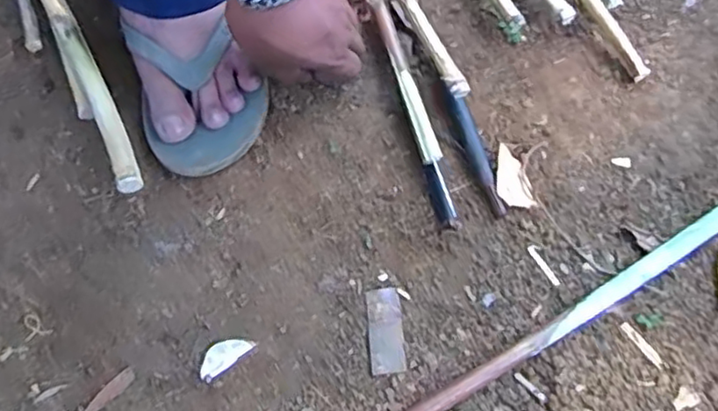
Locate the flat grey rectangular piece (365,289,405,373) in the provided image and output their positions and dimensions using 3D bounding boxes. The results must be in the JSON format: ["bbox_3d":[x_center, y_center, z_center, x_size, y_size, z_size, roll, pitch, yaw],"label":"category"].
[{"bbox_3d":[0.020,0.097,0.515,0.026,0.004,0.065,-3,67,-4],"label":"flat grey rectangular piece"}]

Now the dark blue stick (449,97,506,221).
[{"bbox_3d":[0.099,-0.040,0.550,0.014,0.019,0.104,-16,74,-6],"label":"dark blue stick"}]

